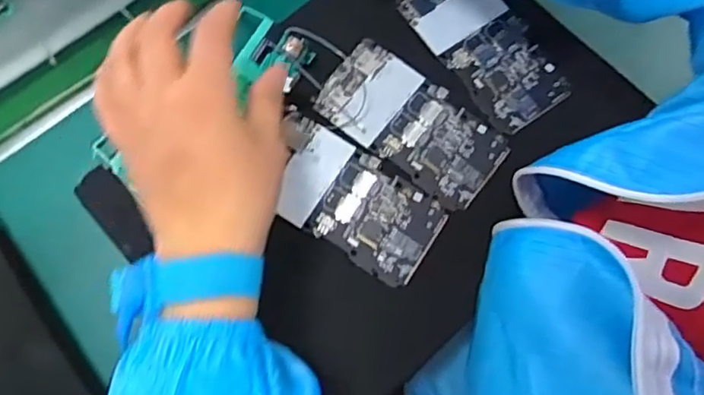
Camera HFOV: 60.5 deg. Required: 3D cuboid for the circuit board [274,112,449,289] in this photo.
[{"bbox_3d":[-0.001,0.001,0.403,0.121,0.006,0.067,32,76,9],"label":"circuit board"}]

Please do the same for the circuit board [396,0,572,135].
[{"bbox_3d":[0.097,-0.112,0.438,0.066,0.009,0.130,-36,77,-10],"label":"circuit board"}]

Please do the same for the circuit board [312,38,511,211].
[{"bbox_3d":[0.042,-0.052,0.418,0.128,0.009,0.067,37,77,10],"label":"circuit board"}]

